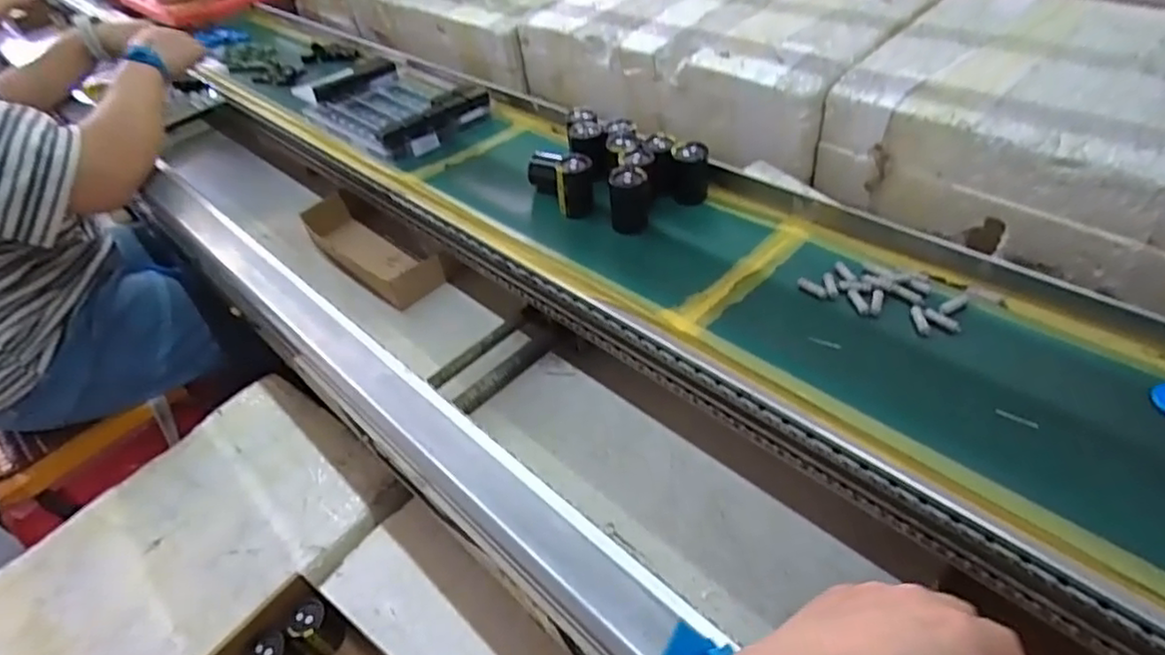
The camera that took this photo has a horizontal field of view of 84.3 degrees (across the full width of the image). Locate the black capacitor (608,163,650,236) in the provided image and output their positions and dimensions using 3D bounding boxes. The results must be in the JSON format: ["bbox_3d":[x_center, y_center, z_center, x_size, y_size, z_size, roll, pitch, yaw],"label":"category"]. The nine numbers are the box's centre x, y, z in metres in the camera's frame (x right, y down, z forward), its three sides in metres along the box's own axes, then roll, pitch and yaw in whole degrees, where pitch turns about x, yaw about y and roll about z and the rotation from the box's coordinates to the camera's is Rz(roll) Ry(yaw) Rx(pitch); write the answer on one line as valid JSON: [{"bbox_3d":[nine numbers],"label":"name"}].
[{"bbox_3d":[0.044,-0.124,0.608,0.034,0.055,0.035,-2,42,6],"label":"black capacitor"}]

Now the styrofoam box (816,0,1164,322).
[{"bbox_3d":[0.508,-0.171,0.604,0.295,0.139,0.460,-35,50,-25],"label":"styrofoam box"}]

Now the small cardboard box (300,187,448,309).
[{"bbox_3d":[-0.276,-0.101,0.811,0.248,0.041,0.076,32,57,33],"label":"small cardboard box"}]

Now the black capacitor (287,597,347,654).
[{"bbox_3d":[-0.239,0.271,0.579,0.030,0.056,0.033,-4,44,4],"label":"black capacitor"}]

